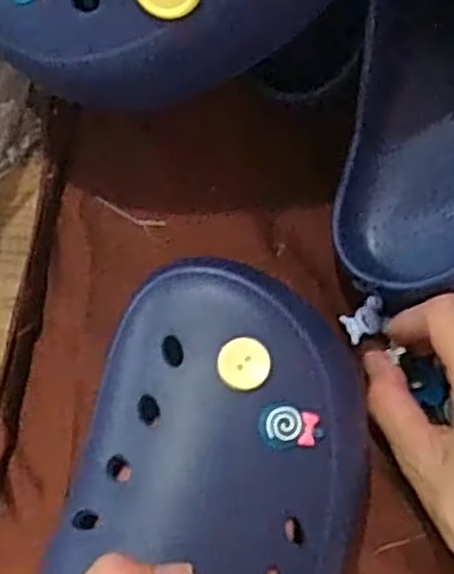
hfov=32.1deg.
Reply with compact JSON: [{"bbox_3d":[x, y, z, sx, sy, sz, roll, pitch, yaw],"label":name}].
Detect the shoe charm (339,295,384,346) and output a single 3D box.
[{"bbox_3d":[0.070,0.016,0.401,0.025,0.006,0.017,-32,75,-10],"label":"shoe charm"}]

